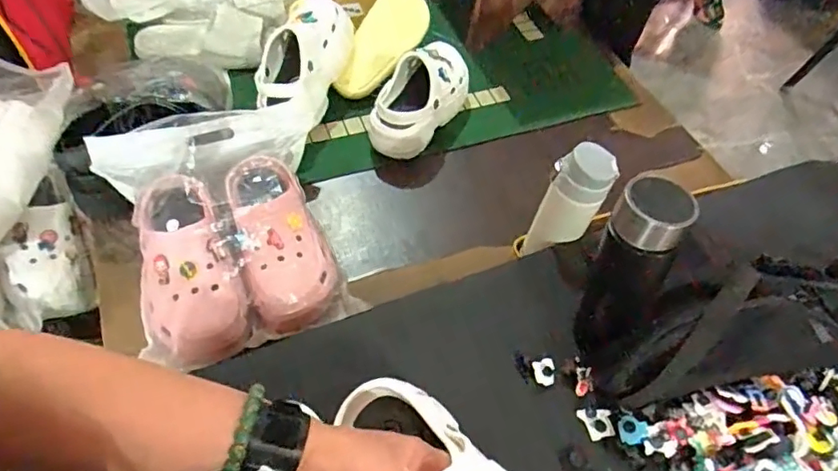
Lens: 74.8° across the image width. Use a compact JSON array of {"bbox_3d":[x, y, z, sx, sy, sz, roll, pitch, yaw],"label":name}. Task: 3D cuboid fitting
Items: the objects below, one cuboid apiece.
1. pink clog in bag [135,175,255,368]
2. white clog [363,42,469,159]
[{"bbox_3d":[-0.286,0.033,0.670,0.122,0.078,0.245,-18,76,-15],"label":"pink clog in bag"},{"bbox_3d":[0.005,-0.235,0.916,0.105,0.093,0.230,27,57,17],"label":"white clog"}]

